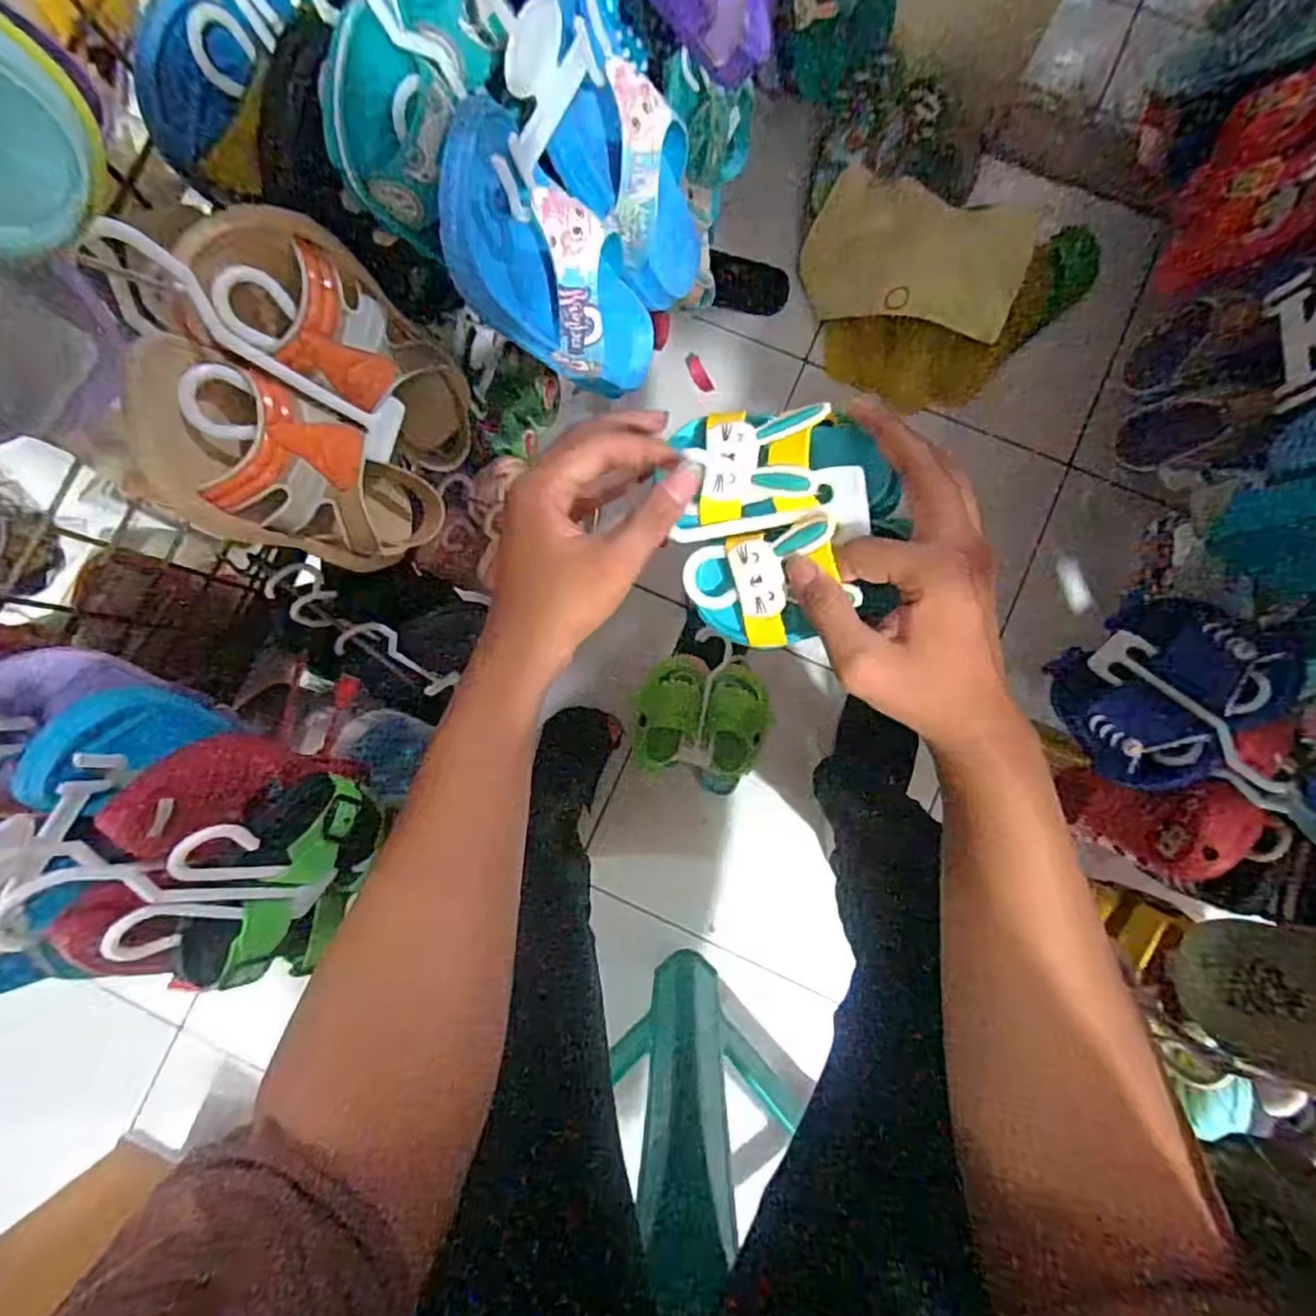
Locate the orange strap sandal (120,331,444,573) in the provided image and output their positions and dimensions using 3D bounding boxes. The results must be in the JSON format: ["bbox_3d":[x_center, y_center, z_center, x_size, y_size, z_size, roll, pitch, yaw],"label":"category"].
[{"bbox_3d":[-0.199,-0.110,0.395,0.060,0.219,0.098,-1,80,17],"label":"orange strap sandal"}]

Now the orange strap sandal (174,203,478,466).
[{"bbox_3d":[-0.177,-0.181,0.390,0.055,0.187,0.079,31,93,29],"label":"orange strap sandal"}]

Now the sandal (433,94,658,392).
[{"bbox_3d":[-0.048,-0.223,0.395,0.052,0.193,0.079,6,83,29],"label":"sandal"}]

